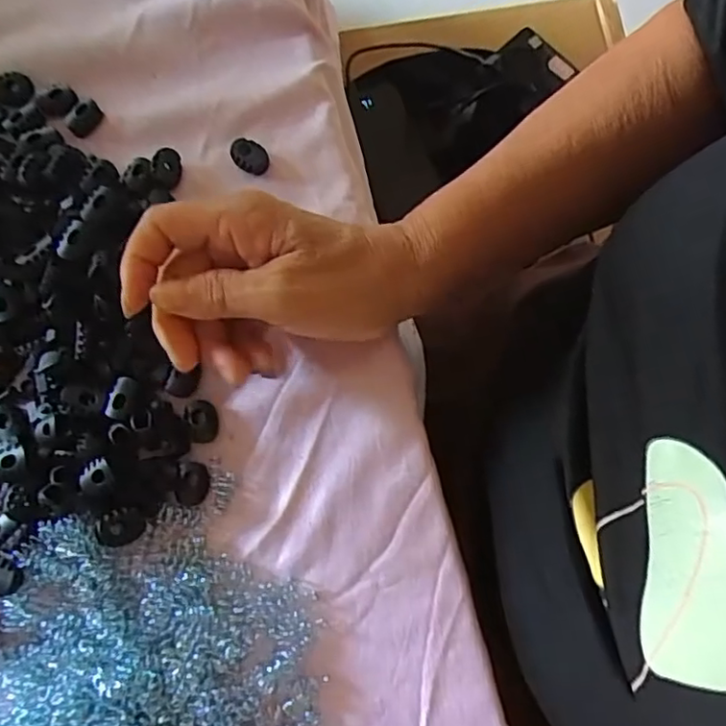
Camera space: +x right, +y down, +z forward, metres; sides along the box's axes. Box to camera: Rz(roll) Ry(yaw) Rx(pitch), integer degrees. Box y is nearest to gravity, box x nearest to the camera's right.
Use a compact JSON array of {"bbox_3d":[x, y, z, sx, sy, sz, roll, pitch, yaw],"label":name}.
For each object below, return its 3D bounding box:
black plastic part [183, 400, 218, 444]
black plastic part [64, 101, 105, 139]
[{"bbox_3d":[-0.084,0.030,0.318,0.015,0.006,0.022,-17,78,-3],"label":"black plastic part"},{"bbox_3d":[-0.163,-0.143,0.358,0.021,0.008,0.014,-41,81,-8],"label":"black plastic part"}]

